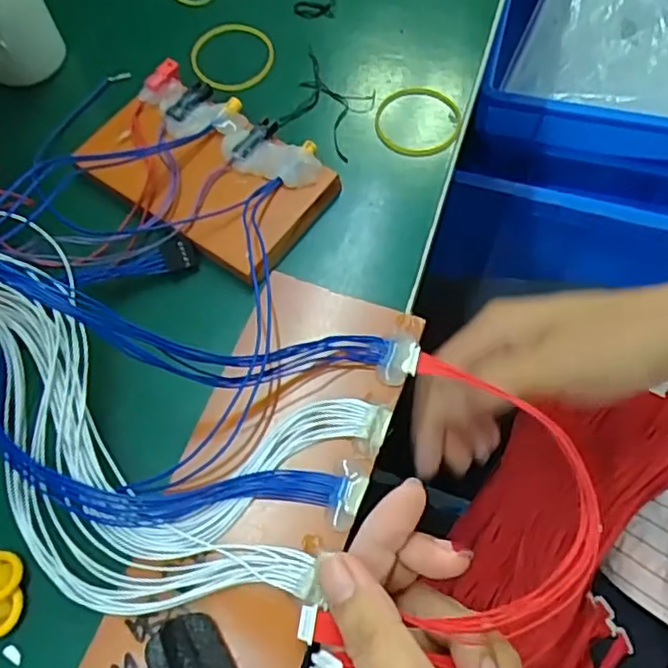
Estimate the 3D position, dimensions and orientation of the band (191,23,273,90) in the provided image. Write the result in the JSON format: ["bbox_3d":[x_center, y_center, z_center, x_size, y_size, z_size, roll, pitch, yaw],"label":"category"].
[{"bbox_3d":[-0.058,-0.158,0.372,0.047,0.006,0.049,-1,65,1],"label":"band"}]

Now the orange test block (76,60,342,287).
[{"bbox_3d":[-0.062,-0.083,0.323,0.125,0.021,0.074,37,71,17],"label":"orange test block"}]

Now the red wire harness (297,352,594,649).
[{"bbox_3d":[0.053,0.074,0.251,0.095,0.021,0.119,20,67,11],"label":"red wire harness"}]

